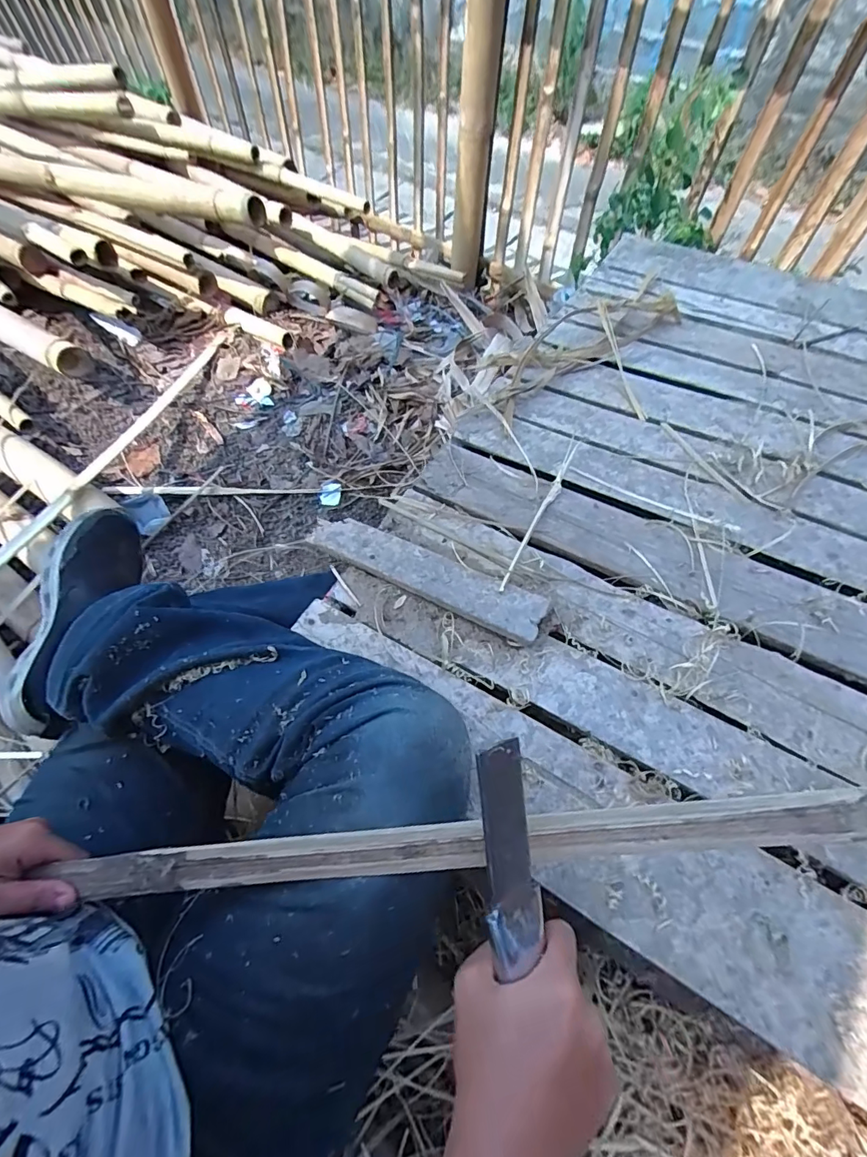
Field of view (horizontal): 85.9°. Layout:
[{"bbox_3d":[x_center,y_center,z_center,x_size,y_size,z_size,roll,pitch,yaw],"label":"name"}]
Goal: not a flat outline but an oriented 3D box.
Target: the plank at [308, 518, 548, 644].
[{"bbox_3d":[-0.014,-0.007,0.535,0.284,0.020,0.060,23,62,16],"label":"plank"}]

